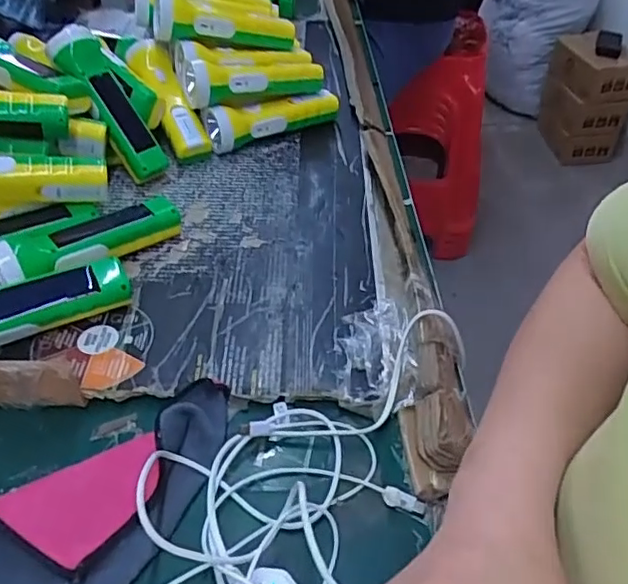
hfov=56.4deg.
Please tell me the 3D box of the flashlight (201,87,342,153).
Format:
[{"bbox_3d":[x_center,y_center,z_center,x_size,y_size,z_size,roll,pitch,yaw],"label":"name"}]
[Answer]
[{"bbox_3d":[-0.045,-0.206,0.697,0.171,0.049,0.042,-20,48,-20],"label":"flashlight"}]

